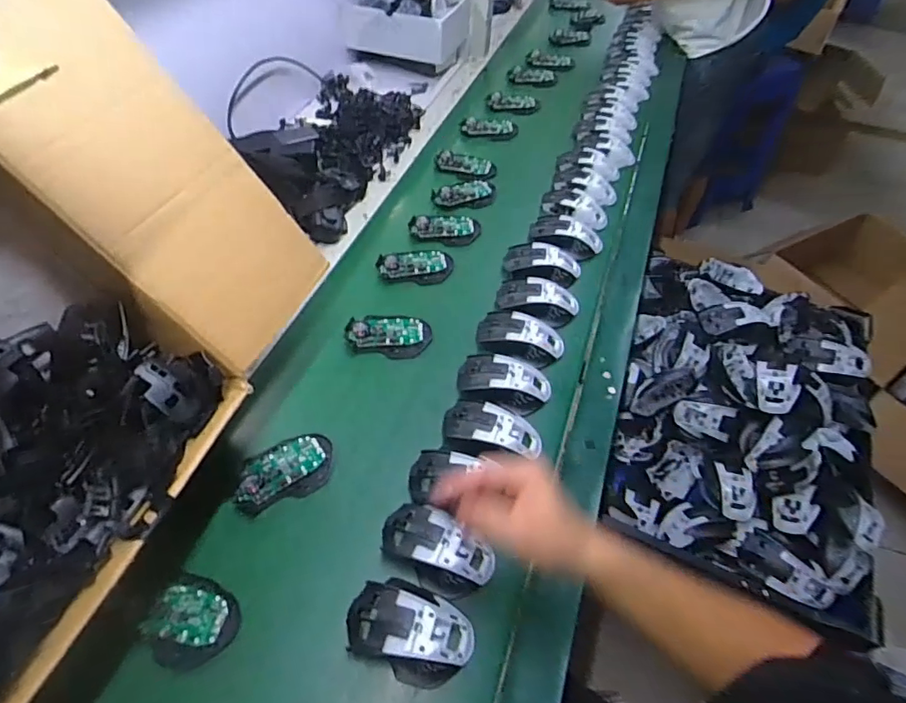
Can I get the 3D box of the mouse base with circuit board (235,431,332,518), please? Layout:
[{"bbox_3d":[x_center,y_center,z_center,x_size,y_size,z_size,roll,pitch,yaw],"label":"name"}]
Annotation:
[{"bbox_3d":[-0.190,0.132,0.595,0.109,0.015,0.072,-19,55,-17],"label":"mouse base with circuit board"}]

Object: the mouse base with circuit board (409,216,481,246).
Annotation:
[{"bbox_3d":[-0.013,-0.207,0.873,0.113,0.017,0.073,-5,52,-7],"label":"mouse base with circuit board"}]

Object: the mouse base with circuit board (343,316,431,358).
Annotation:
[{"bbox_3d":[-0.089,-0.028,0.730,0.113,0.020,0.075,4,52,0],"label":"mouse base with circuit board"}]

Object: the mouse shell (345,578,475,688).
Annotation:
[{"bbox_3d":[-0.039,0.255,0.485,0.113,0.031,0.071,19,53,12],"label":"mouse shell"}]

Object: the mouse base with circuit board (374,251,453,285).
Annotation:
[{"bbox_3d":[-0.058,-0.135,0.816,0.115,0.018,0.071,-4,52,-6],"label":"mouse base with circuit board"}]

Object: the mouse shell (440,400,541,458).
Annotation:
[{"bbox_3d":[0.047,0.094,0.625,0.117,0.032,0.071,9,52,4],"label":"mouse shell"}]

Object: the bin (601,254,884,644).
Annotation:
[{"bbox_3d":[0.467,0.073,0.842,0.359,0.163,0.591,19,53,12],"label":"bin"}]

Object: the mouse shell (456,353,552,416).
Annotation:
[{"bbox_3d":[0.066,0.043,0.672,0.121,0.036,0.075,13,52,8],"label":"mouse shell"}]

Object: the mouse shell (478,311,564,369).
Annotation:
[{"bbox_3d":[0.089,-0.016,0.722,0.119,0.036,0.077,23,54,14],"label":"mouse shell"}]

